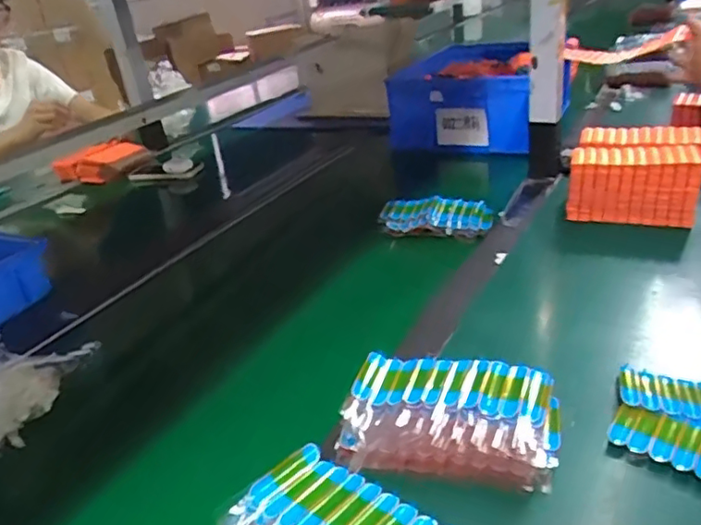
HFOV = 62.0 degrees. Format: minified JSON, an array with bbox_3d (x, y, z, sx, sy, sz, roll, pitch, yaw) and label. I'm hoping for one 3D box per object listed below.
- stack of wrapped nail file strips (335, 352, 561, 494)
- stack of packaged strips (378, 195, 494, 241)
[{"bbox_3d":[0.082,0.124,0.475,0.168,0.056,0.095,2,30,17],"label":"stack of wrapped nail file strips"},{"bbox_3d":[0.125,-0.069,0.846,0.155,0.027,0.082,5,31,24],"label":"stack of packaged strips"}]

